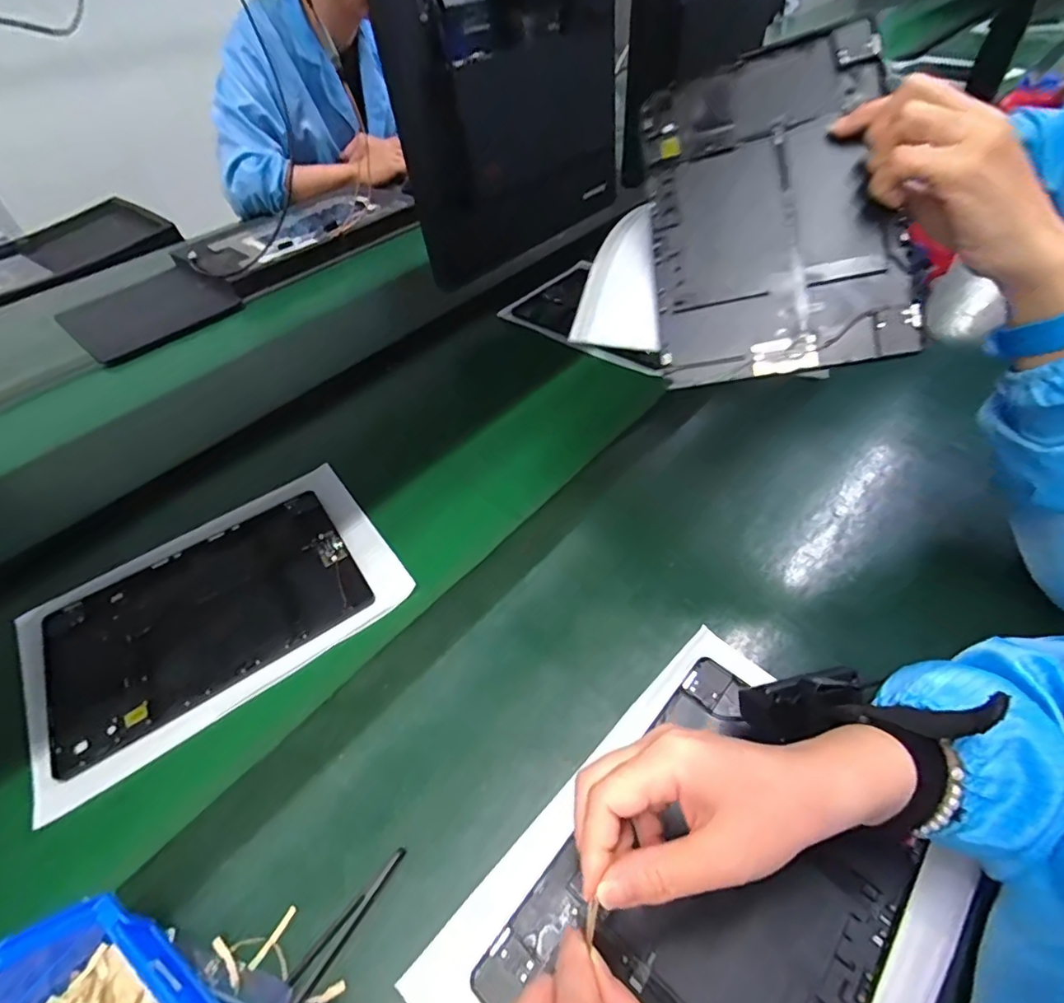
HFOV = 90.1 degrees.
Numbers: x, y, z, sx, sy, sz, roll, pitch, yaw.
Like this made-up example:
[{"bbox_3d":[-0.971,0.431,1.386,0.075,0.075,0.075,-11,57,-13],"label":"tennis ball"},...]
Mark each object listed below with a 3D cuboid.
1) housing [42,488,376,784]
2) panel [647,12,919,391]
[{"bbox_3d":[-0.266,0.087,0.438,0.231,0.010,0.159,-28,51,-22],"label":"housing"},{"bbox_3d":[0.157,-0.195,0.361,0.147,0.023,0.227,-5,82,20],"label":"panel"}]

